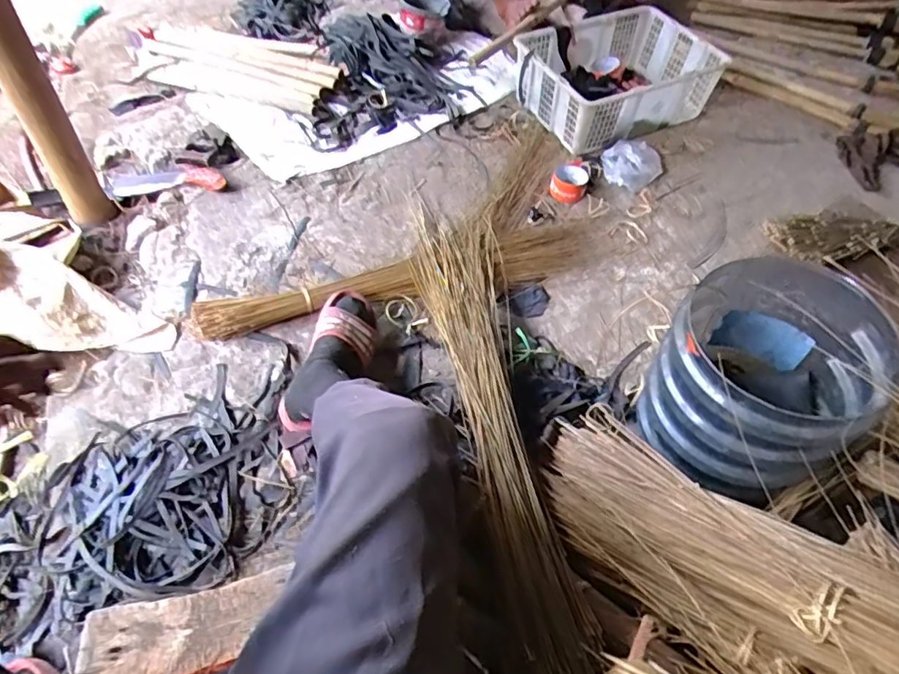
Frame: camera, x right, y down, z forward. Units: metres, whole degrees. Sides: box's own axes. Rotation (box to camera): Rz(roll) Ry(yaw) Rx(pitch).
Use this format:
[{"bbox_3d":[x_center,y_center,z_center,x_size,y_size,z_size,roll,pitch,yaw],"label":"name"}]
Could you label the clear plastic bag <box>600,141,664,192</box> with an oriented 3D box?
[{"bbox_3d":[0.443,-0.425,1.359,0.144,0.040,0.174,24,55,14],"label":"clear plastic bag"}]

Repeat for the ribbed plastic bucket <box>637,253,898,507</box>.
[{"bbox_3d":[0.427,0.063,0.793,0.243,0.250,0.267,2,53,-2],"label":"ribbed plastic bucket"}]

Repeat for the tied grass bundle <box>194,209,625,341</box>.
[{"bbox_3d":[-0.032,-0.128,1.109,0.888,0.052,0.158,-18,56,-16],"label":"tied grass bundle"}]

